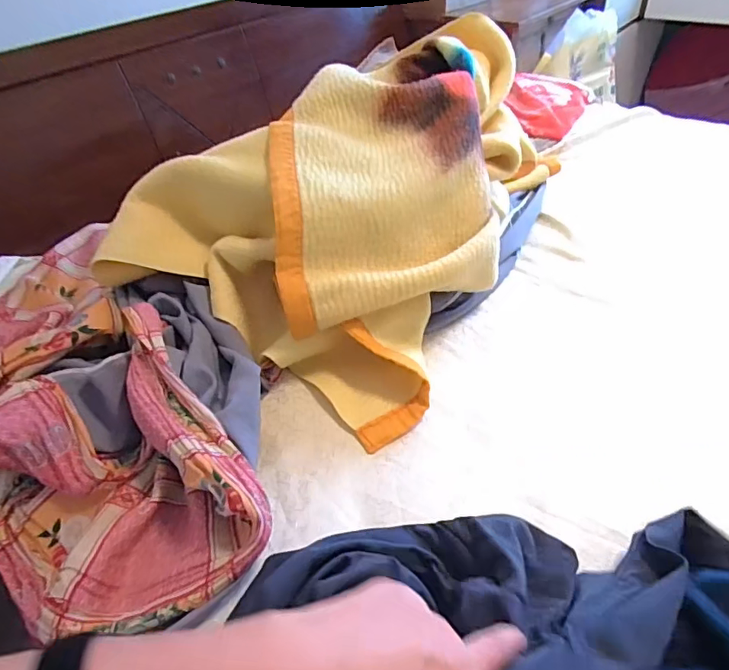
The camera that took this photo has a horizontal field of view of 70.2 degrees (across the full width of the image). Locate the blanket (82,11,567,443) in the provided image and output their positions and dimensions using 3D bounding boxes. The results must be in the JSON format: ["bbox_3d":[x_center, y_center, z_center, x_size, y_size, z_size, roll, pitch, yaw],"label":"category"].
[{"bbox_3d":[0.004,-0.220,0.790,0.433,0.260,0.654,19,47,24],"label":"blanket"}]

